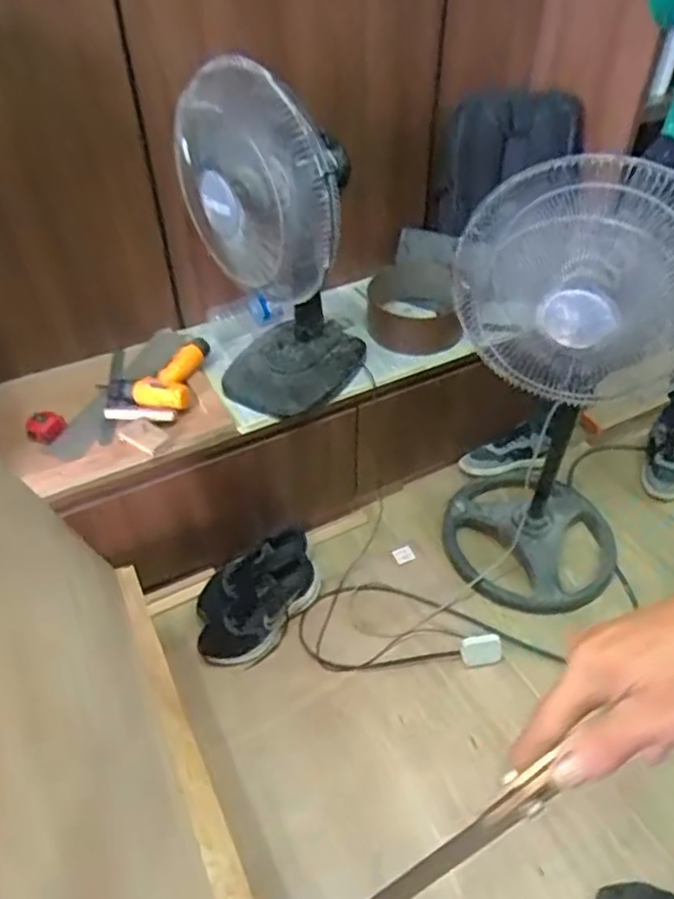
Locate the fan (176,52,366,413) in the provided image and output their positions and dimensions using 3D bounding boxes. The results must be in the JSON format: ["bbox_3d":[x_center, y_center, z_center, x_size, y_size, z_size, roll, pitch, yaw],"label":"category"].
[{"bbox_3d":[-0.120,-0.392,1.257,0.318,0.609,0.334,-3,43,-2],"label":"fan"}]

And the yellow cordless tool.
[{"bbox_3d":[-0.396,-0.155,1.393,0.187,0.074,0.252,4,43,5],"label":"yellow cordless tool"}]

